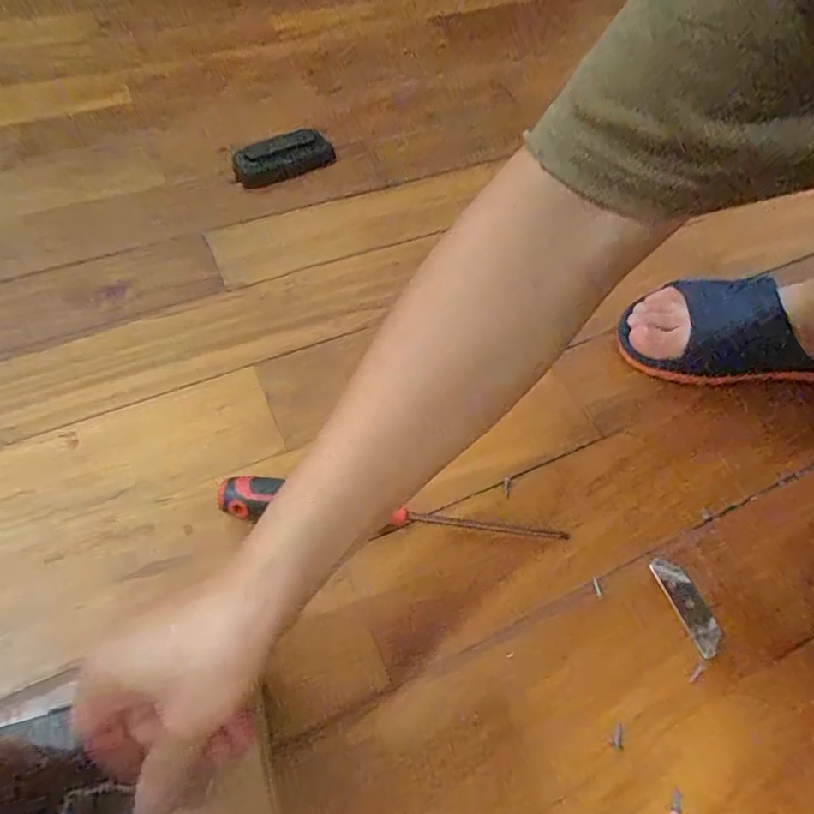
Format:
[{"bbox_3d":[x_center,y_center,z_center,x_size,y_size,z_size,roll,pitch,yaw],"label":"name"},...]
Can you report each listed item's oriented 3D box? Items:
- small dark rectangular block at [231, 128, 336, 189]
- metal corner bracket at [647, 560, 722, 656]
[{"bbox_3d":[-0.134,-0.274,0.599,0.109,0.040,0.024,-23,61,-17],"label":"small dark rectangular block"},{"bbox_3d":[0.190,0.132,0.368,0.022,0.004,0.063,-15,59,-13],"label":"metal corner bracket"}]

